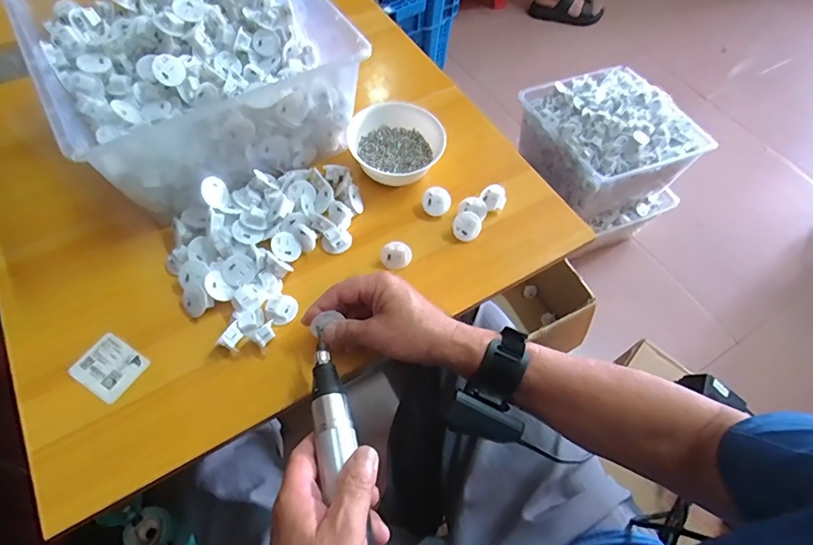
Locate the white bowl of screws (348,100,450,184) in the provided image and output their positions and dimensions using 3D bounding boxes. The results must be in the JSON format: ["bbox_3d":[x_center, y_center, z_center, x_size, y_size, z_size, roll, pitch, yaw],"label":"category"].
[{"bbox_3d":[-0.013,-0.157,0.572,0.117,0.045,0.104,3,59,-3],"label":"white bowl of screws"}]

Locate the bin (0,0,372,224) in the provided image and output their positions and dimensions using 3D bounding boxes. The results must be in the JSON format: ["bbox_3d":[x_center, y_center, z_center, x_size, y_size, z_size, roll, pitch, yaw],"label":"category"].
[{"bbox_3d":[-0.240,-0.238,0.555,0.303,0.144,0.295,-28,65,-19],"label":"bin"}]

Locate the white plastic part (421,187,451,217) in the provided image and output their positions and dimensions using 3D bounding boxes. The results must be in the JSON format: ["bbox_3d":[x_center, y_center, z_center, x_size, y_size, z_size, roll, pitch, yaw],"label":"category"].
[{"bbox_3d":[0.037,-0.085,0.559,0.033,0.016,0.034,2,96,12],"label":"white plastic part"}]

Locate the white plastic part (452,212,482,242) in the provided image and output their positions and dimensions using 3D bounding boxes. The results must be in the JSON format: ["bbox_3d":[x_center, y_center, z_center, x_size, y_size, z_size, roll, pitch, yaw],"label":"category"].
[{"bbox_3d":[0.071,-0.053,0.543,0.033,0.012,0.033,11,98,-9],"label":"white plastic part"}]

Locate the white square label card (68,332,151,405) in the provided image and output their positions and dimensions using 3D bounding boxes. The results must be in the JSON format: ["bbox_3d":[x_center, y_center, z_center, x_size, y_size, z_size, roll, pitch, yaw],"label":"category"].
[{"bbox_3d":[-0.288,0.091,0.452,0.062,0.004,0.051,30,62,13],"label":"white square label card"}]

